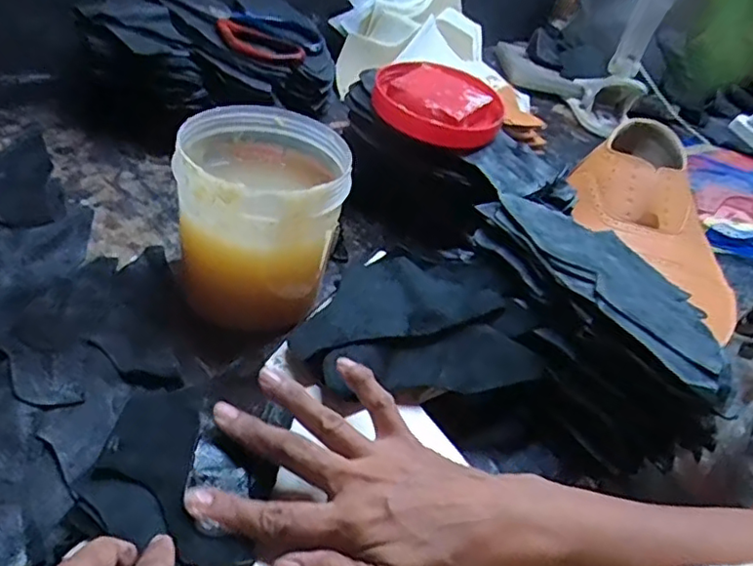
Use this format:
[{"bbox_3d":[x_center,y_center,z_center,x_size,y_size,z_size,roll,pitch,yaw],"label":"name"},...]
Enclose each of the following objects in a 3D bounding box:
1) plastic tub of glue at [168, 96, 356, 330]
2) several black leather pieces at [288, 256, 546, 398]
[{"bbox_3d":[-0.085,-0.049,0.457,0.114,0.114,0.118,4,40,-13],"label":"plastic tub of glue"},{"bbox_3d":[0.024,0.024,0.434,0.157,0.020,0.115,-7,53,-7],"label":"several black leather pieces"}]

